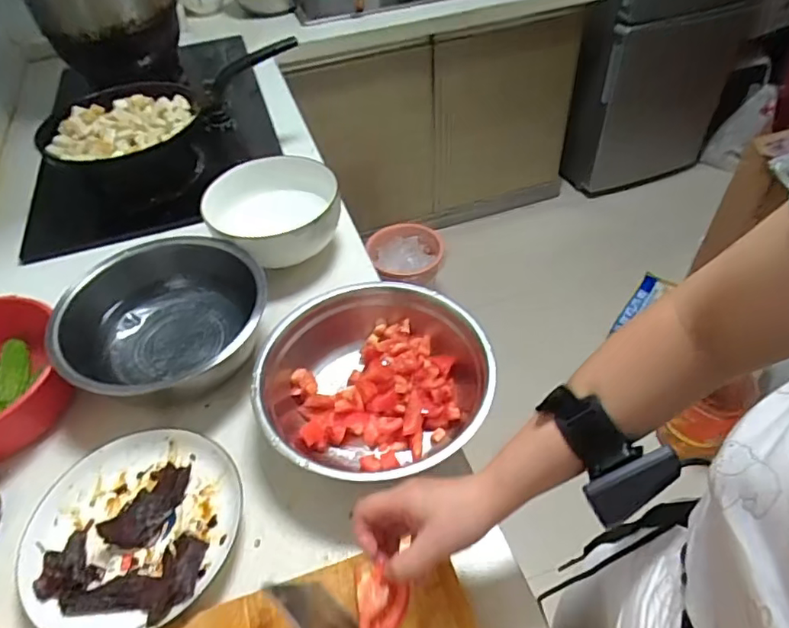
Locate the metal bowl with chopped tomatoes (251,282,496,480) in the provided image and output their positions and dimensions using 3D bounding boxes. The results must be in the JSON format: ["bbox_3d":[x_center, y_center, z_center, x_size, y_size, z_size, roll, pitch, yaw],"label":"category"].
[{"bbox_3d":[-0.021,0.080,0.602,0.237,0.082,0.249,0,46,0],"label":"metal bowl with chopped tomatoes"}]

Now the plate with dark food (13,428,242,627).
[{"bbox_3d":[-0.253,0.207,0.527,0.183,0.028,0.196,0,46,0],"label":"plate with dark food"}]

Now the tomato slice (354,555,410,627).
[{"bbox_3d":[-0.011,0.220,0.416,0.043,0.014,0.055,2,73,-28],"label":"tomato slice"}]

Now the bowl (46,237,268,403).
[{"bbox_3d":[-0.297,0.005,0.671,0.217,0.088,0.240,22,53,22],"label":"bowl"}]

